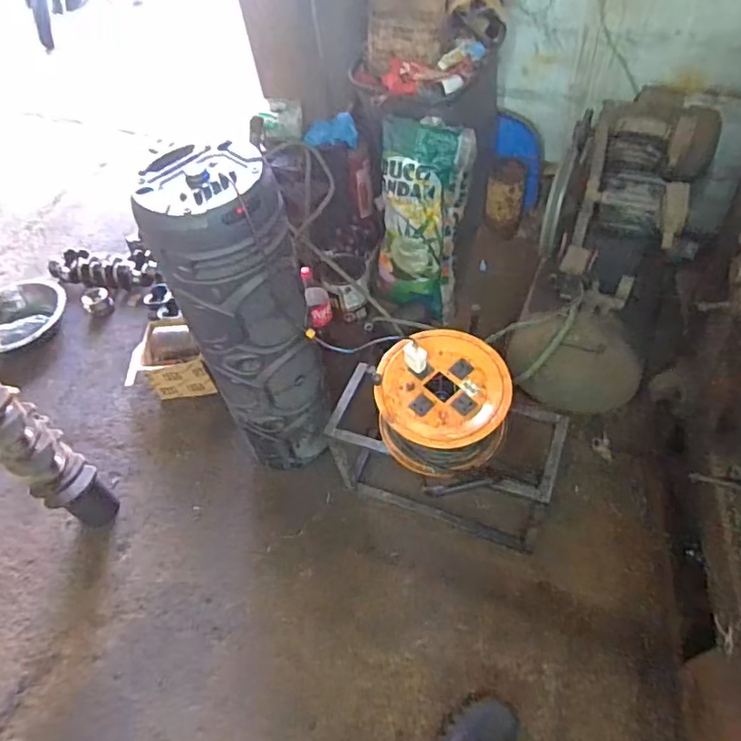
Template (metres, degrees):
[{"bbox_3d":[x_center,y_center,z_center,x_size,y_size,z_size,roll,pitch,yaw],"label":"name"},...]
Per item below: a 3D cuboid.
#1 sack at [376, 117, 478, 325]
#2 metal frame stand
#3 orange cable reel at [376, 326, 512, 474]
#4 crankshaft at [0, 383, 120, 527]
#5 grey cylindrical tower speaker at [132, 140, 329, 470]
[{"bbox_3d":[0.167,-0.460,1.753,0.283,0.605,0.095,2,26,5],"label":"sack"},{"bbox_3d":[0.184,0.223,1.456,0.555,0.334,0.237,14,56,17],"label":"metal frame stand"},{"bbox_3d":[0.162,0.073,1.256,0.283,0.205,0.275,1,53,8],"label":"orange cable reel"},{"bbox_3d":[-0.820,0.180,1.328,0.132,0.662,0.145,34,64,28],"label":"crankshaft"},{"bbox_3d":[-0.280,-0.094,1.335,0.254,0.797,0.265,-23,54,-10],"label":"grey cylindrical tower speaker"}]

